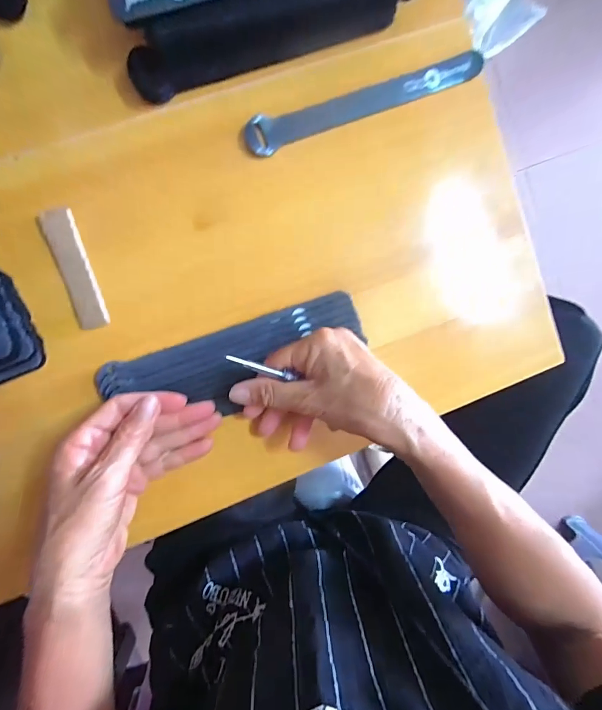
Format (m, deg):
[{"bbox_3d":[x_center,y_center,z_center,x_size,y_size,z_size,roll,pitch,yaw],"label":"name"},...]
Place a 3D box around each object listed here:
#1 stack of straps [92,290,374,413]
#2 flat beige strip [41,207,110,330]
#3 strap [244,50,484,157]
[{"bbox_3d":[-0.047,0.006,0.295,0.200,0.013,0.061,-20,97,-6],"label":"stack of straps"},{"bbox_3d":[-0.164,-0.062,0.272,0.019,0.006,0.086,-17,97,-7],"label":"flat beige strip"},{"bbox_3d":[0.050,-0.200,0.294,0.195,0.011,0.026,-23,98,-6],"label":"strap"}]

